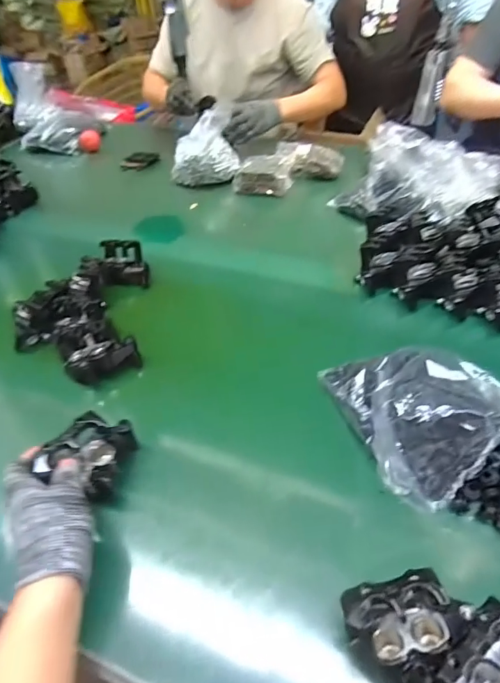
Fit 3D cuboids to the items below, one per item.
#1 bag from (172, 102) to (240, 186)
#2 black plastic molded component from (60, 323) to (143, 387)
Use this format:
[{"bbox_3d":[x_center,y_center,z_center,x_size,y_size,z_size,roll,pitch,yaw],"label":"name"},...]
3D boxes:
[{"bbox_3d":[-0.113,-0.459,1.020,0.161,0.146,0.131,-8,45,-5],"label":"bag"},{"bbox_3d":[-0.211,0.014,0.590,0.099,0.054,0.065,-22,48,-19],"label":"black plastic molded component"}]

